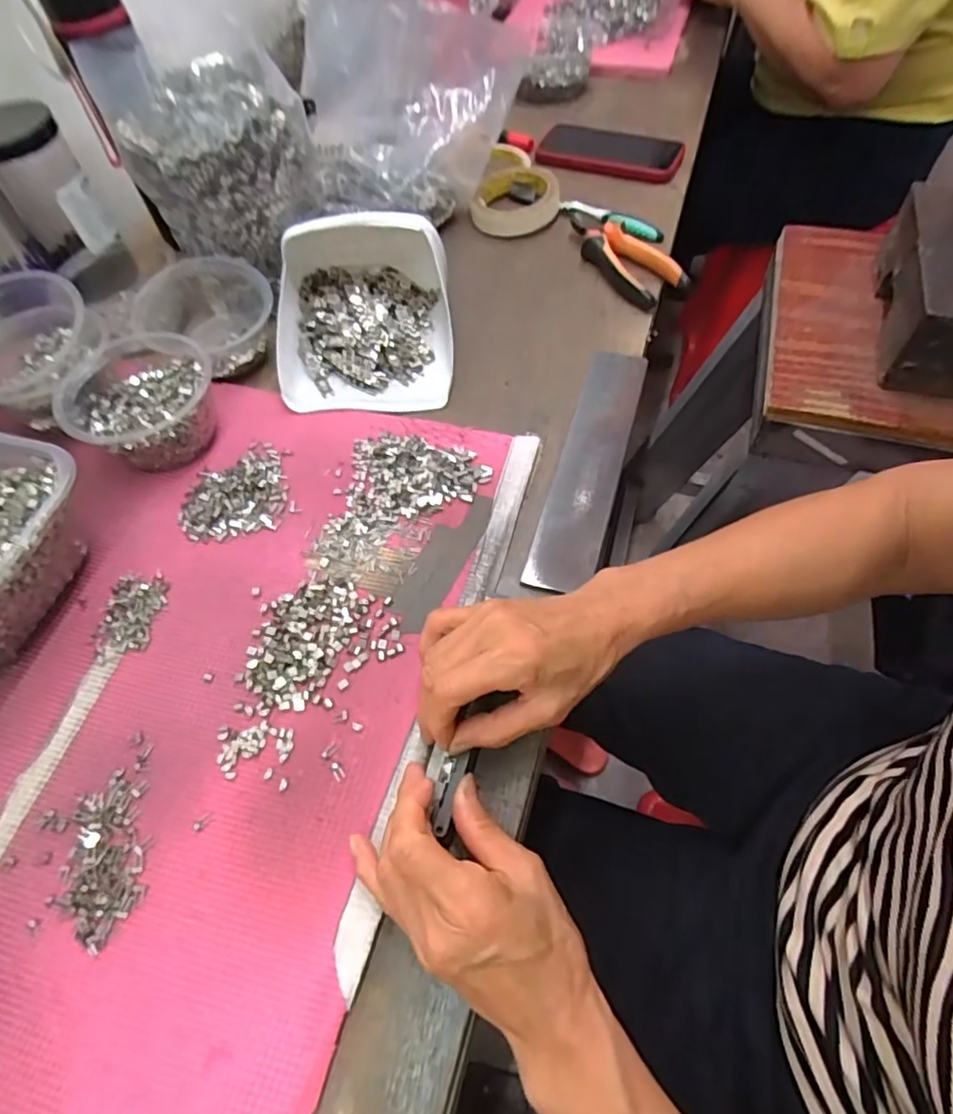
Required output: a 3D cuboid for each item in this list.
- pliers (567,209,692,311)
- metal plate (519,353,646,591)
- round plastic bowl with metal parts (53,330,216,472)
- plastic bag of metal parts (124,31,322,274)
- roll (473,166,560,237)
[{"bbox_3d":[0.139,-0.311,0.610,0.059,0.021,0.162,-29,61,-13],"label":"pliers"},{"bbox_3d":[0.092,-0.078,0.481,0.049,0.008,0.238,14,61,13],"label":"metal plate"},{"bbox_3d":[-0.272,-0.126,0.489,0.120,0.056,0.110,-2,58,3],"label":"round plastic bowl with metal parts"},{"bbox_3d":[-0.223,-0.344,0.540,0.129,0.129,0.120,22,62,17],"label":"plastic bag of metal parts"},{"bbox_3d":[0.043,-0.398,0.668,0.094,0.022,0.094,-2,58,3],"label":"roll"}]

